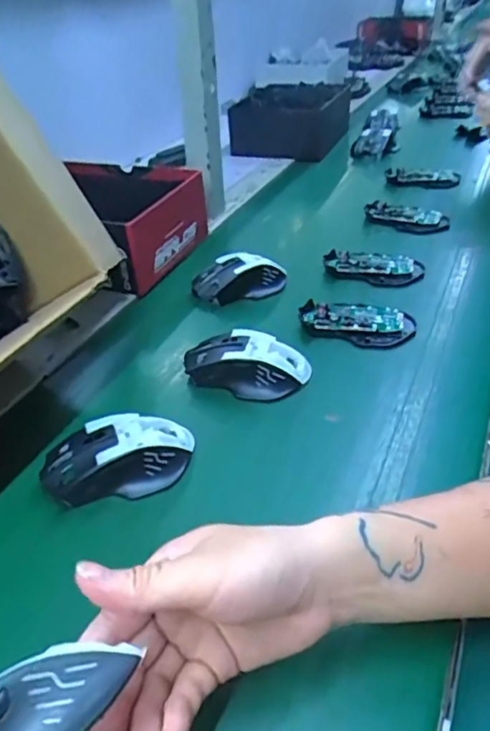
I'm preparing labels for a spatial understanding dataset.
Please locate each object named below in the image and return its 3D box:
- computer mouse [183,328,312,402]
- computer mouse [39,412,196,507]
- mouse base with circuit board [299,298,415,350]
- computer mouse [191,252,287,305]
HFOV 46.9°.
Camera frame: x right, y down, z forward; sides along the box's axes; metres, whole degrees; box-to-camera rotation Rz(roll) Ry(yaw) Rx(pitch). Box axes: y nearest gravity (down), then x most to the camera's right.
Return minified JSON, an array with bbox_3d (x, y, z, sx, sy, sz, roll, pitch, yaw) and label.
[{"bbox_3d":[0.001,-0.002,0.514,0.111,0.032,0.060,2,38,4],"label":"computer mouse"},{"bbox_3d":[-0.097,0.070,0.436,0.113,0.042,0.059,-13,40,-16],"label":"computer mouse"},{"bbox_3d":[0.114,-0.048,0.583,0.115,0.017,0.064,14,40,18],"label":"mouse base with circuit board"},{"bbox_3d":[-0.006,-0.102,0.647,0.107,0.035,0.056,-8,39,-9],"label":"computer mouse"}]

